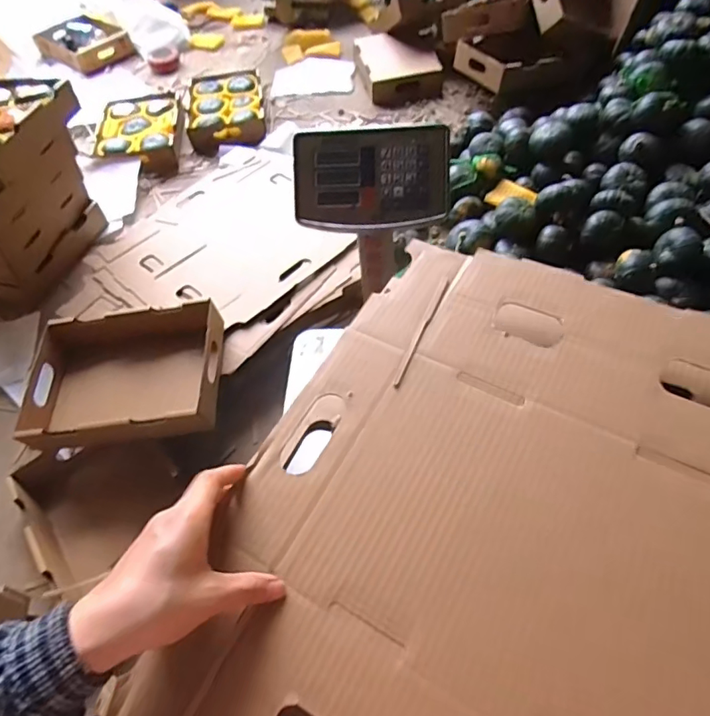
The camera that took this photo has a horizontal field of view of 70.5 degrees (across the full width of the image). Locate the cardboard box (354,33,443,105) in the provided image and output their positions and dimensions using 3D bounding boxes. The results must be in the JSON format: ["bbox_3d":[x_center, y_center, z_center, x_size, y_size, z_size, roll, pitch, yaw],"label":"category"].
[{"bbox_3d":[0.122,-0.861,1.483,0.212,0.075,0.270,-13,55,-5],"label":"cardboard box"}]

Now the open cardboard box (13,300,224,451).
[{"bbox_3d":[-0.381,0.031,0.836,0.307,0.082,0.215,-5,54,0],"label":"open cardboard box"}]

